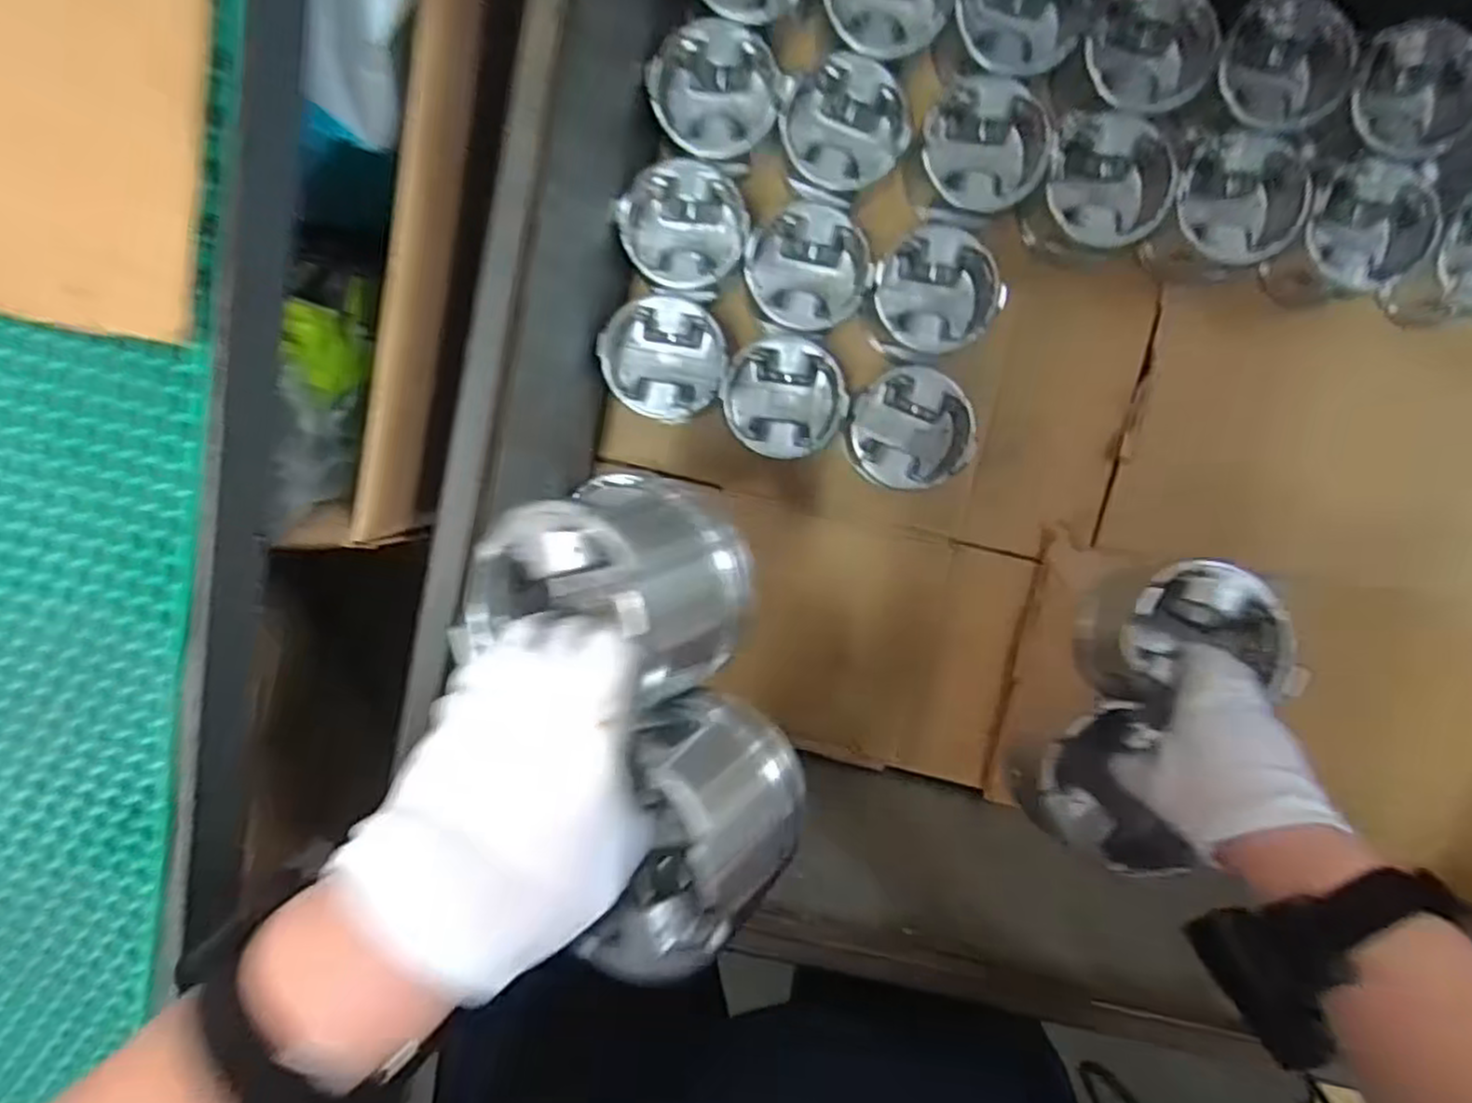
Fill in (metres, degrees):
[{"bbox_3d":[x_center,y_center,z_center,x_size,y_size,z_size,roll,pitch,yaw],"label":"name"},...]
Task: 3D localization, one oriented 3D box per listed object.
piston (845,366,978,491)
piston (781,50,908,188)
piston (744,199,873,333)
[{"bbox_3d":[0.148,-0.104,0.653,0.092,0.094,0.094,0,98,1],"label":"piston"},{"bbox_3d":[0.087,-0.344,0.611,0.096,0.058,0.094,8,98,0],"label":"piston"},{"bbox_3d":[0.059,-0.235,0.623,0.097,0.066,0.100,0,98,1],"label":"piston"}]

